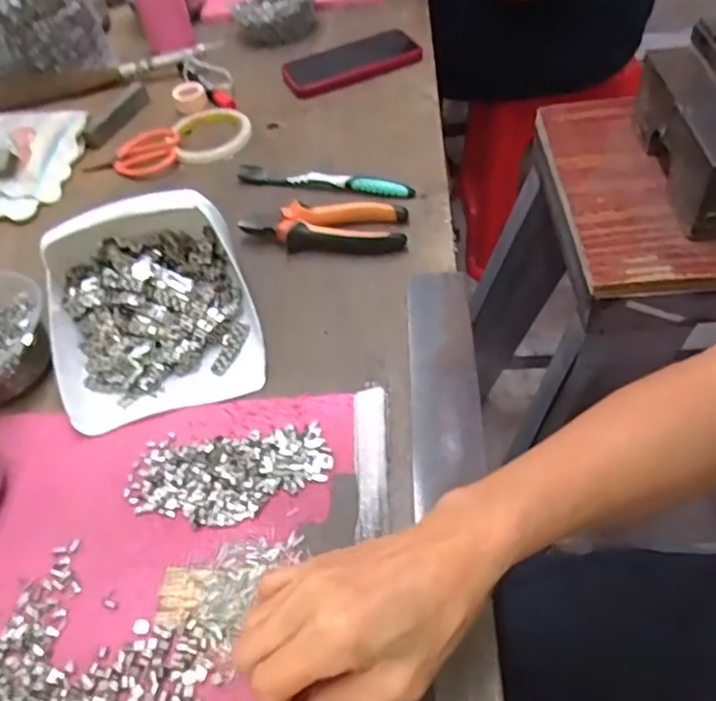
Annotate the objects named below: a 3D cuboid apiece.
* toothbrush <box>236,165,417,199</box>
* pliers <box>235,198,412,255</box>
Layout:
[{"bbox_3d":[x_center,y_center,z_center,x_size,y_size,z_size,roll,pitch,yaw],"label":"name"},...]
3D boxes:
[{"bbox_3d":[-0.035,-0.171,0.629,0.186,0.017,0.012,9,52,17],"label":"toothbrush"},{"bbox_3d":[-0.031,-0.113,0.577,0.148,0.022,0.048,-1,50,9],"label":"pliers"}]

